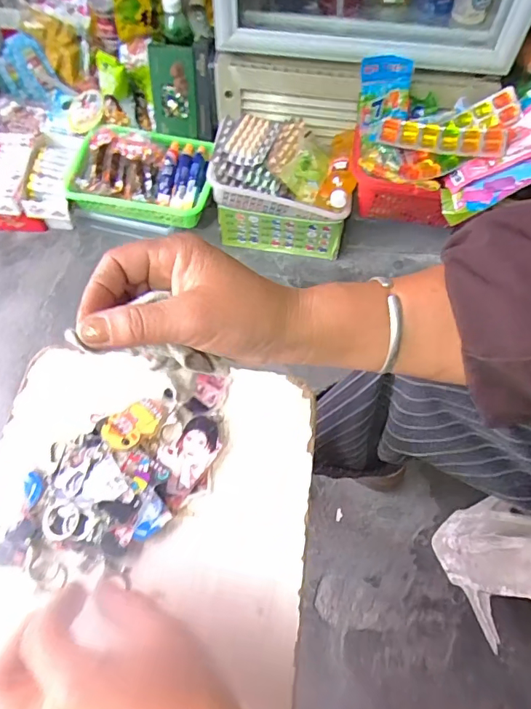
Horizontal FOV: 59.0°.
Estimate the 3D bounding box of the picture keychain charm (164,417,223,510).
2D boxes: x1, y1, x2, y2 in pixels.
[{"bbox_3d":[-0.052,0.078,0.344,0.028,0.007,0.066,12,63,5],"label":"picture keychain charm"}]

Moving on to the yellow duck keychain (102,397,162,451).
[{"bbox_3d":[-0.099,0.051,0.347,0.027,0.008,0.044,42,69,18],"label":"yellow duck keychain"}]

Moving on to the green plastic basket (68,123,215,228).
[{"bbox_3d":[-0.239,-0.355,0.923,0.276,0.071,0.180,7,63,2],"label":"green plastic basket"}]

